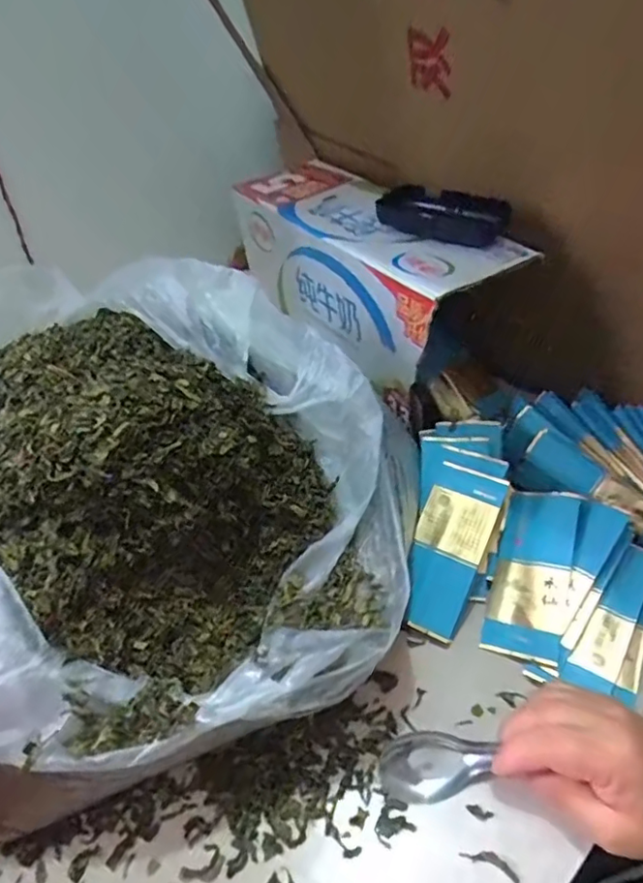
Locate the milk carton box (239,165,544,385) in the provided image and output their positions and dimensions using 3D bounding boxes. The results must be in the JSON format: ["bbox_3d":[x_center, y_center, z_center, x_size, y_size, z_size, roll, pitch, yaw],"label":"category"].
[{"bbox_3d":[0.039,-0.176,0.576,0.107,0.133,0.336,-25,48,-21],"label":"milk carton box"}]

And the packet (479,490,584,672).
[{"bbox_3d":[0.164,0.101,0.429,0.054,0.011,0.133,4,63,33],"label":"packet"}]

